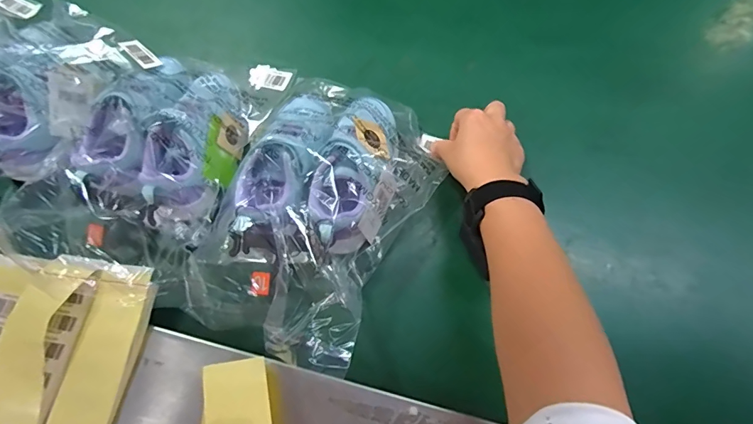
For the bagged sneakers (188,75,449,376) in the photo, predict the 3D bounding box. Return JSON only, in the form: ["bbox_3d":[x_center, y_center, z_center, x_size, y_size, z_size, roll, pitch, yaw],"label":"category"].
[{"bbox_3d":[-0.053,-0.014,0.445,0.193,0.084,0.309,23,68,13],"label":"bagged sneakers"}]

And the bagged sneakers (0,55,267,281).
[{"bbox_3d":[-0.239,-0.050,0.467,0.168,0.080,0.259,18,67,11],"label":"bagged sneakers"}]

